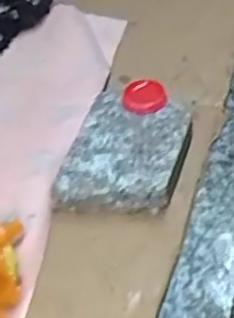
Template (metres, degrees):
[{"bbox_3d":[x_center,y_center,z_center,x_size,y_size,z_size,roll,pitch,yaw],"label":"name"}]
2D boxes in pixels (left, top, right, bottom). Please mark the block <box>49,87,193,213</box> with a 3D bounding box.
[{"bbox_3d":[0.006,-0.003,0.327,0.062,0.019,0.078,9,50,14],"label":"block"}]

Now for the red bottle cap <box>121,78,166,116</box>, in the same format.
[{"bbox_3d":[0.016,-0.036,0.341,0.025,0.008,0.022,-12,48,-4],"label":"red bottle cap"}]

